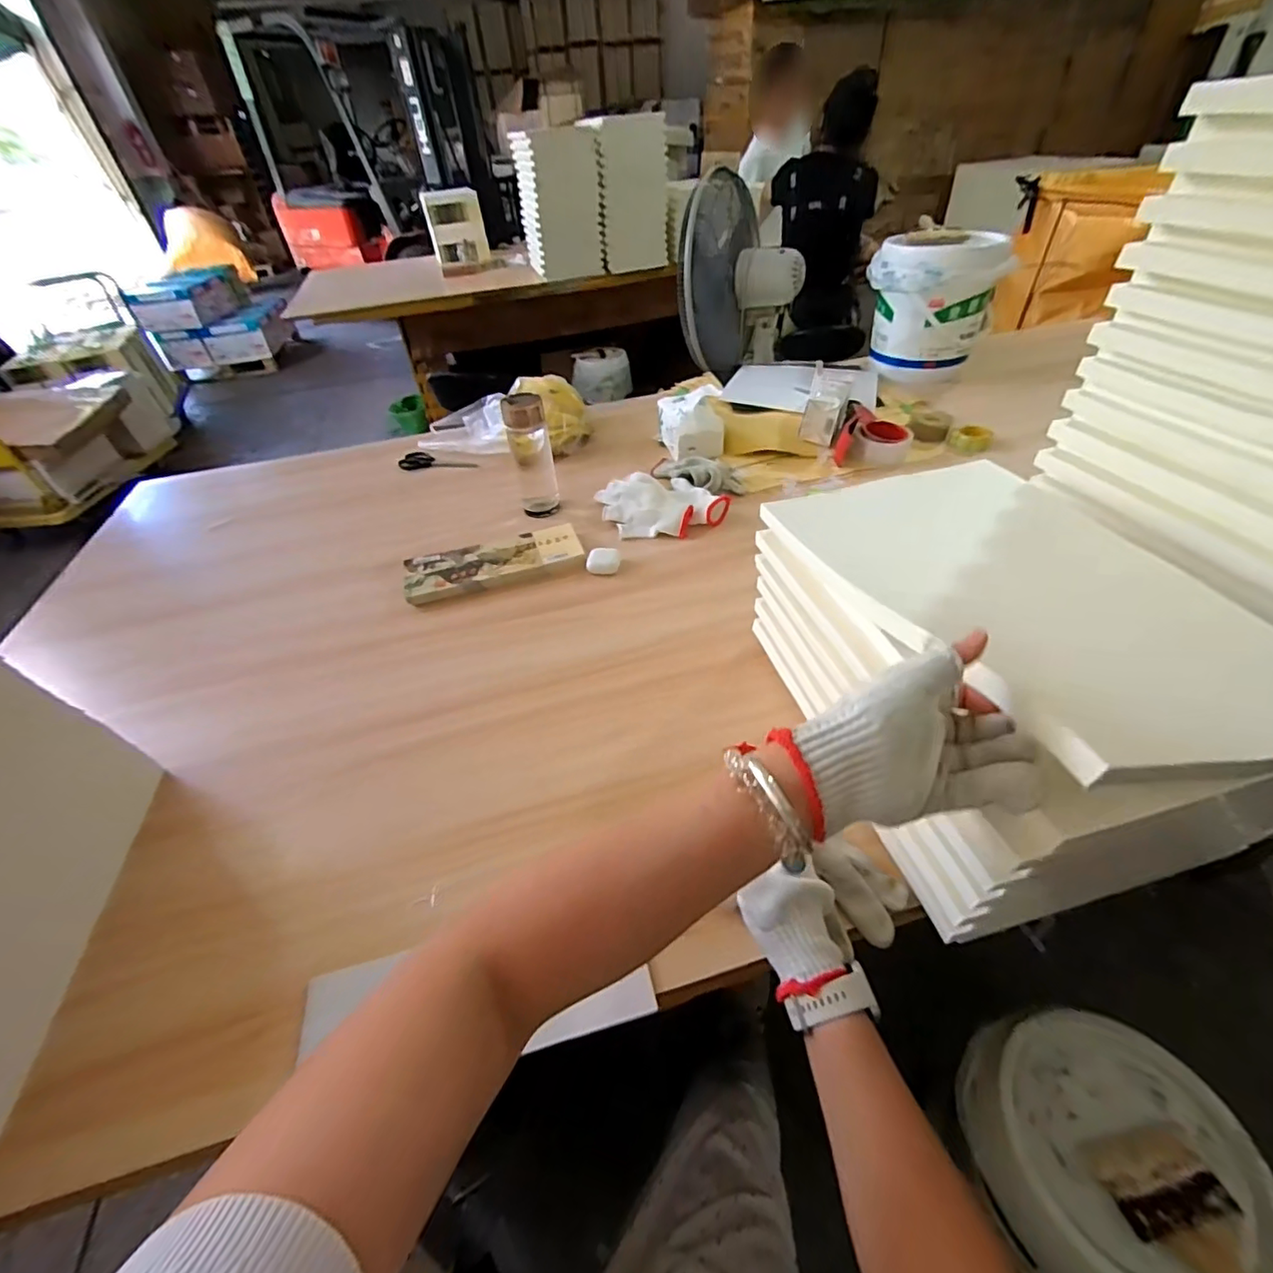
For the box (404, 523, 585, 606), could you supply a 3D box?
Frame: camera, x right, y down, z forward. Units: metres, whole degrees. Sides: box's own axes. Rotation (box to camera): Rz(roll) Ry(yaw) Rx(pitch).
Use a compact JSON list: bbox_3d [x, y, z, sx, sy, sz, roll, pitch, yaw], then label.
[{"bbox_3d":[-0.214,-0.114,0.837,0.260,0.030,0.094,-18,45,-13],"label":"box"}]

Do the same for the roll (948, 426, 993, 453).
[{"bbox_3d":[0.617,-0.366,1.021,0.068,0.023,0.071,-3,45,3],"label":"roll"}]

